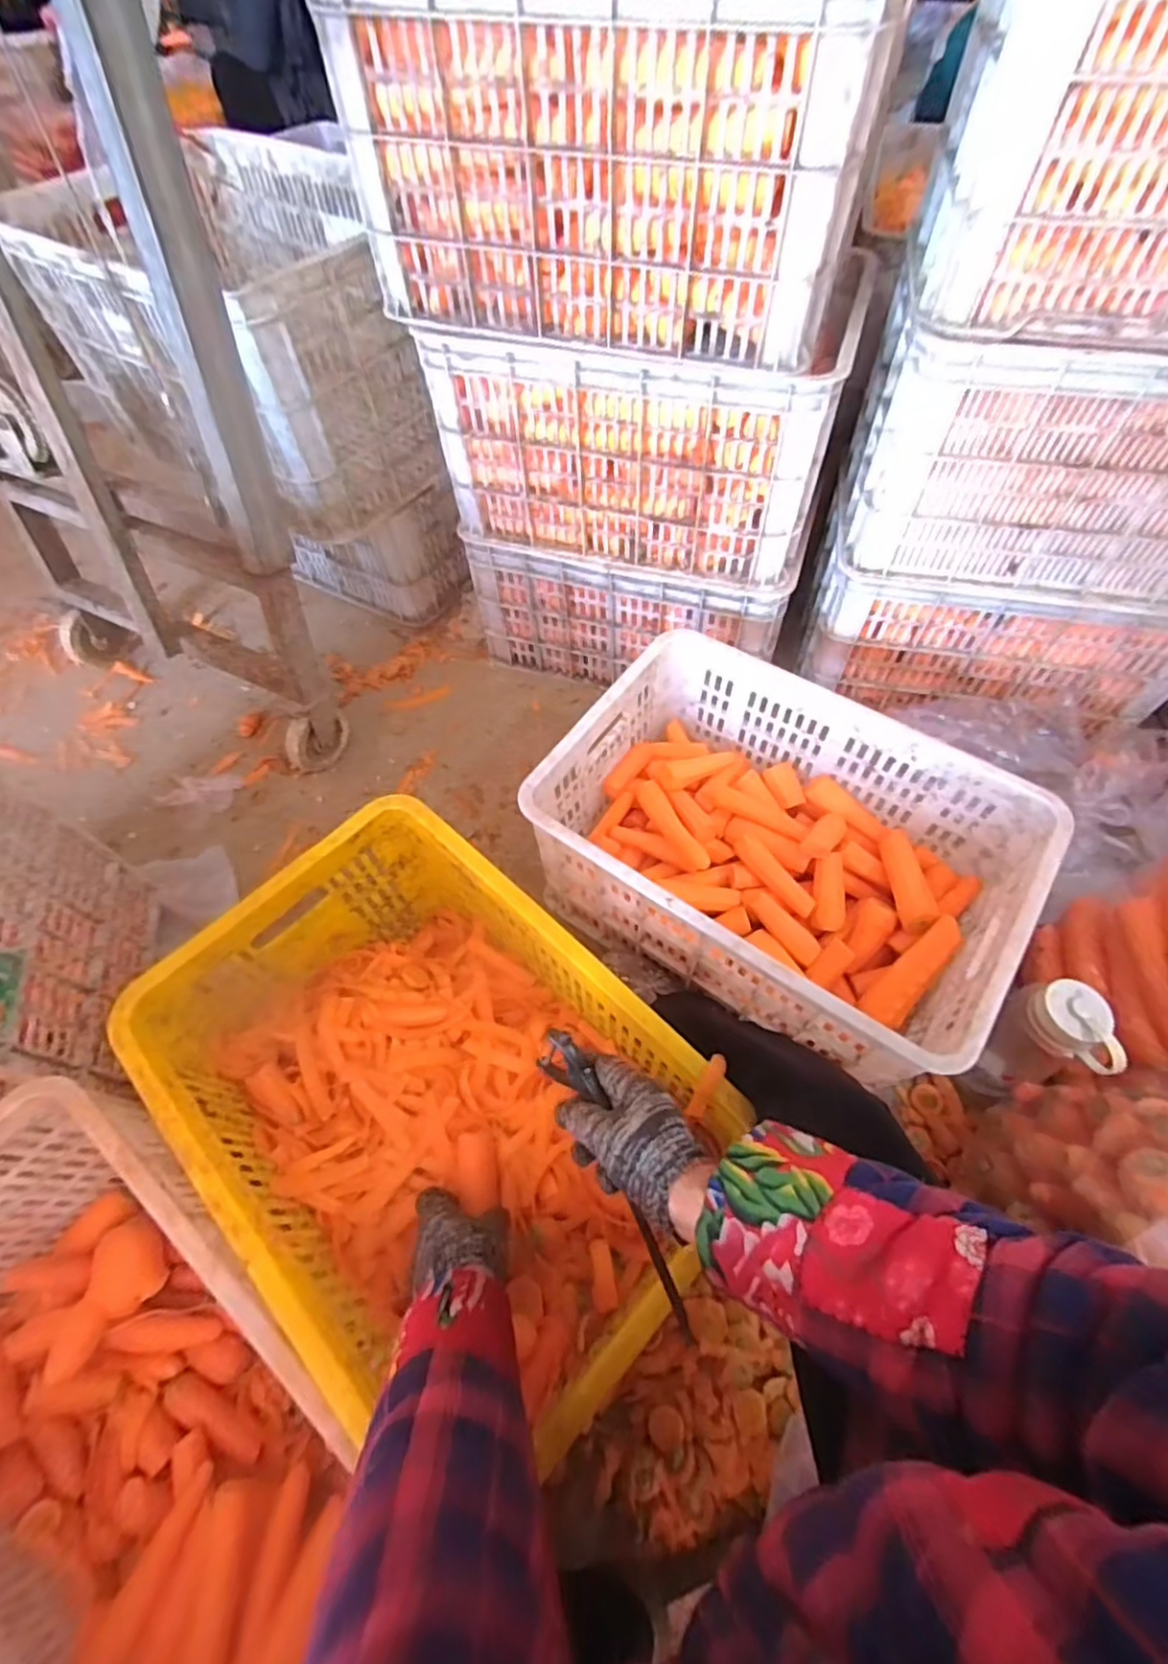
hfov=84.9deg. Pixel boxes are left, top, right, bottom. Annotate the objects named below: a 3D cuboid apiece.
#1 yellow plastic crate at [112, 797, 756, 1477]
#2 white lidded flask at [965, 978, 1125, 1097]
[{"bbox_3d":[-0.148,0.262,0.666,0.498,0.242,0.350,39,68,23],"label":"yellow plastic crate"},{"bbox_3d":[0.504,0.239,0.723,0.076,0.188,0.093,0,59,3],"label":"white lidded flask"}]

